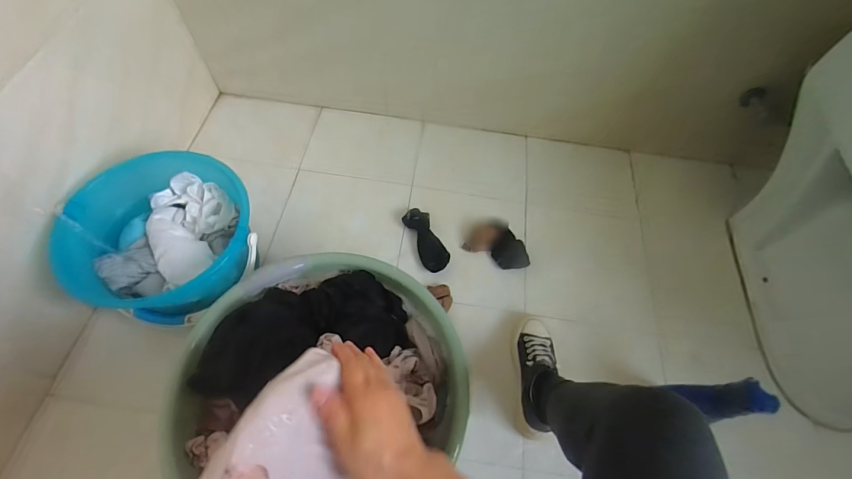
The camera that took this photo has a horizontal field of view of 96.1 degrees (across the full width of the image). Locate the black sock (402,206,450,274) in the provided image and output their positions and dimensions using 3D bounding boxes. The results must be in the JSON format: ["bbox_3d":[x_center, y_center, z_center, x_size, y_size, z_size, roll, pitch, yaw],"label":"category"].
[{"bbox_3d":[0.000,0.000,0.901,0.062,0.028,0.171,-22,65,-15],"label":"black sock"}]

